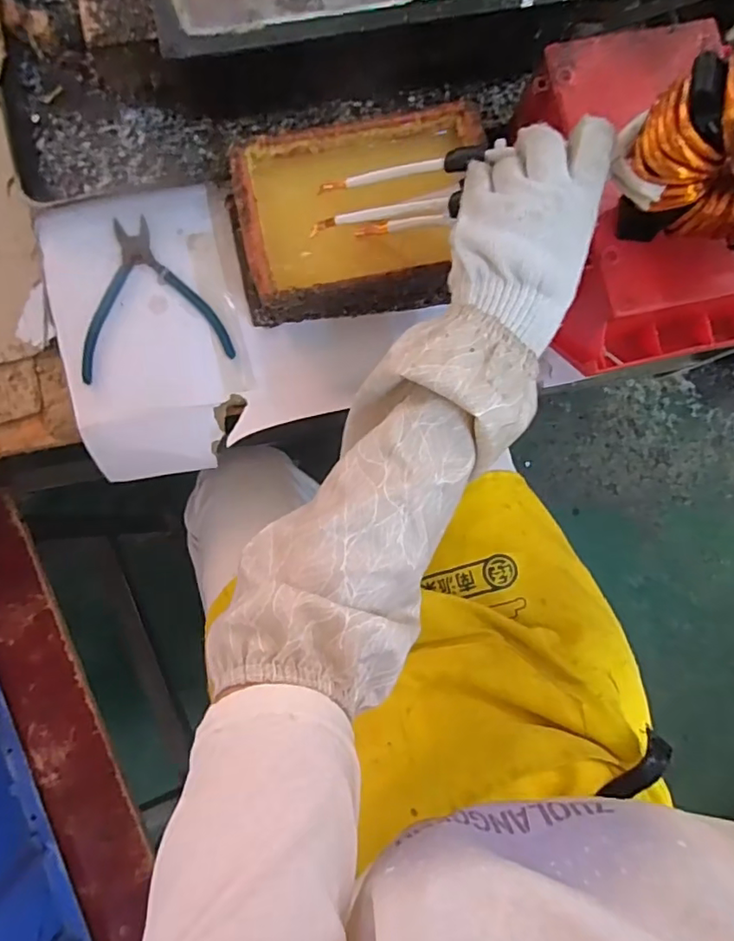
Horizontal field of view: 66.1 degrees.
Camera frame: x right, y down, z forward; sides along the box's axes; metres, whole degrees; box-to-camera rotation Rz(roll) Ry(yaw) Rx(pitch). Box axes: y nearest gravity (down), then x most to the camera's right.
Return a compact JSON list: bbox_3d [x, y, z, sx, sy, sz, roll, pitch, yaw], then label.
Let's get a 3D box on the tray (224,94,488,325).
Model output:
[{"bbox_3d":[-0.006,-0.205,0.471,0.196,0.066,0.149,-5,85,-3],"label":"tray"}]

